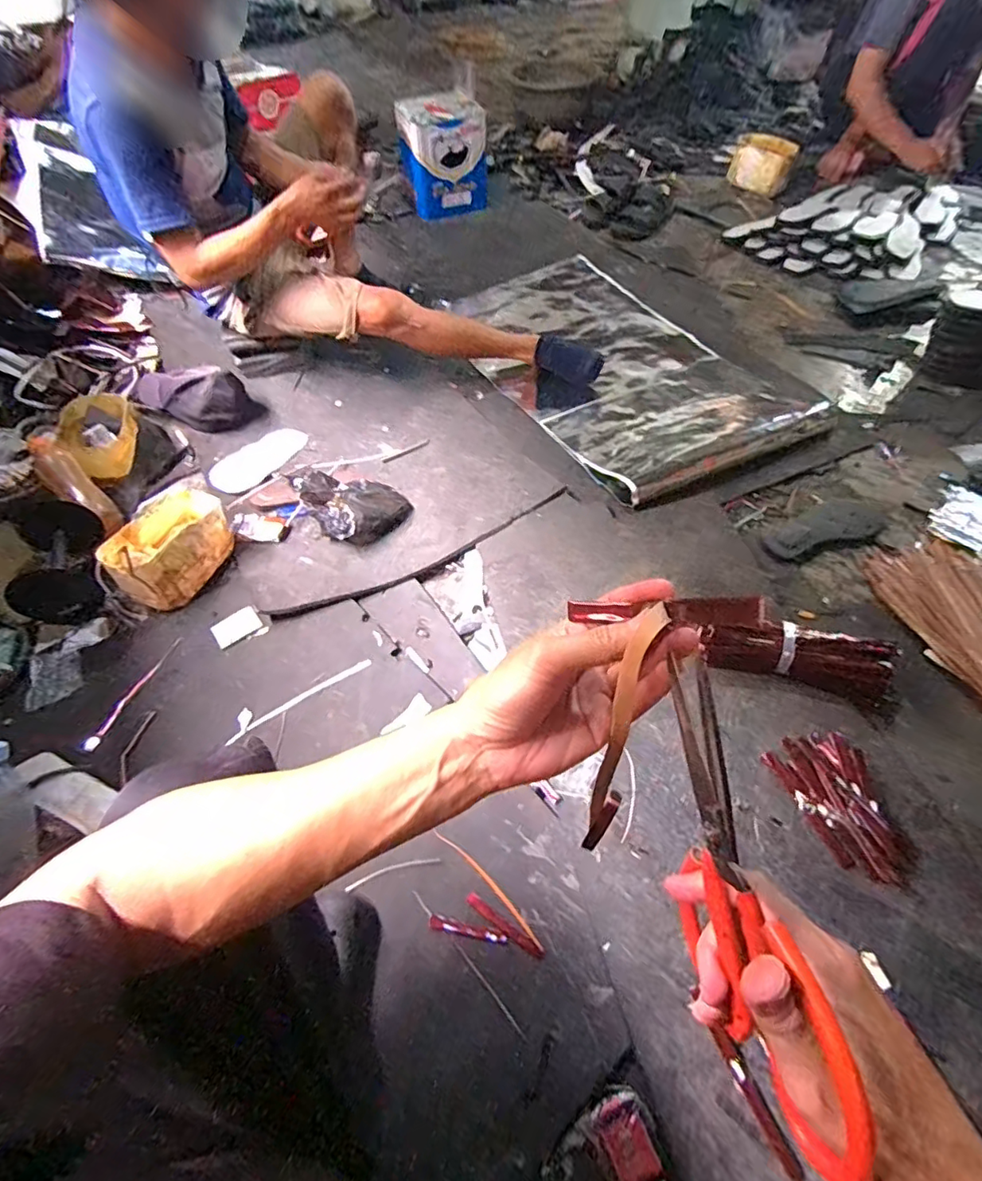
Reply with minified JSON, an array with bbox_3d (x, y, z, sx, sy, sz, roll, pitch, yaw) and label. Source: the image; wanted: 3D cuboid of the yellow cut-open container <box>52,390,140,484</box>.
[{"bbox_3d":[-0.815,-0.321,1.173,0.147,0.072,0.213,-15,56,-7],"label":"yellow cut-open container"}]

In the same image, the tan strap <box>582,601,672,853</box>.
[{"bbox_3d":[0.078,0.094,0.338,0.020,0.206,0.027,7,41,8],"label":"tan strap"}]

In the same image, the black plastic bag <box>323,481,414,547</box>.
[{"bbox_3d":[-0.244,-0.158,1.086,0.169,0.059,0.113,-38,62,-21],"label":"black plastic bag"}]

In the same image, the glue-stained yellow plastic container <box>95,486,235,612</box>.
[{"bbox_3d":[-0.555,-0.080,0.965,0.135,0.100,0.220,18,59,15],"label":"glue-stained yellow plastic container"}]

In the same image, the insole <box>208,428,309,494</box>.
[{"bbox_3d":[-0.504,-0.287,1.217,0.108,0.019,0.256,15,45,13],"label":"insole"}]

